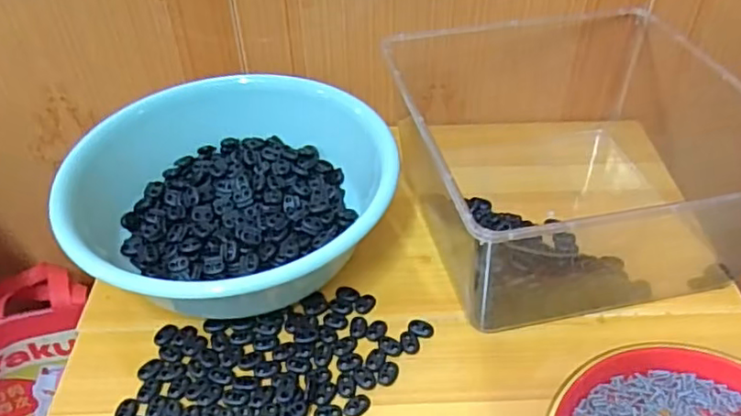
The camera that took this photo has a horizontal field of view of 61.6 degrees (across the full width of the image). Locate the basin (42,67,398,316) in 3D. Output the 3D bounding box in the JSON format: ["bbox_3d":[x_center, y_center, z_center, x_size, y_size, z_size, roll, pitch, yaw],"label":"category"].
[{"bbox_3d":[-0.122,-0.022,0.569,0.281,0.111,0.228,0,53,-1],"label":"basin"}]

